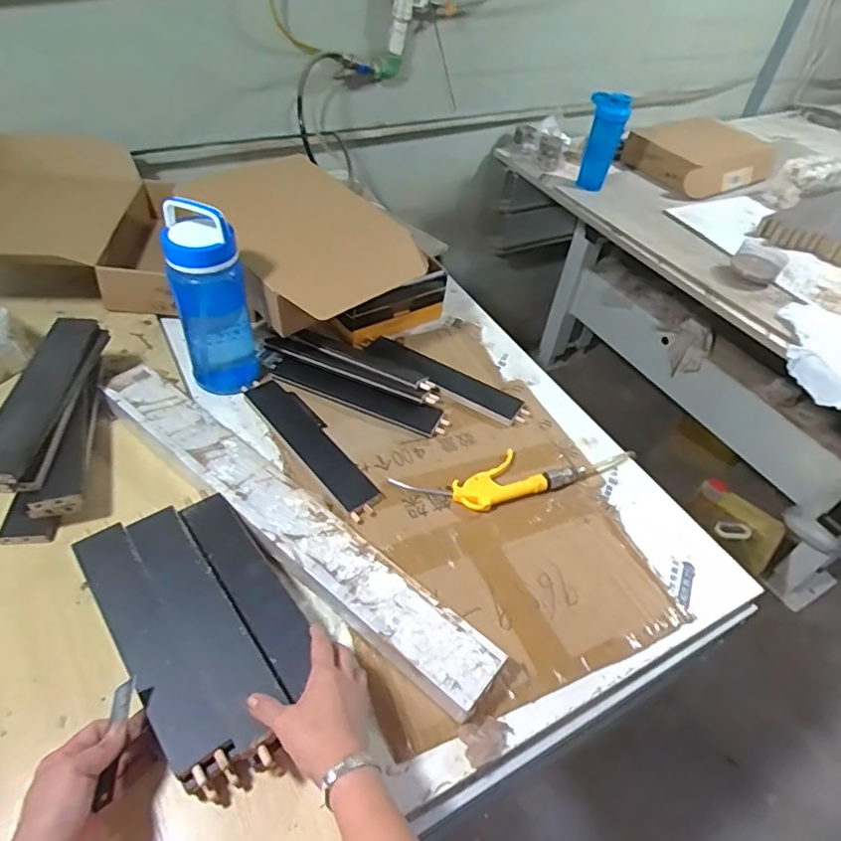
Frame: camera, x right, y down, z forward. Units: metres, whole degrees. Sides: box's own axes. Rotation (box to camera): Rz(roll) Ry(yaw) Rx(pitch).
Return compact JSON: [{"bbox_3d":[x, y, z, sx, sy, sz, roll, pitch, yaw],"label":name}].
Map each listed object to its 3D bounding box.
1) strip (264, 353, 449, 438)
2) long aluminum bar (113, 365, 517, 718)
[{"bbox_3d":[-0.109,-0.044,0.921,0.315,0.013,0.055,19,48,12],"label":"strip"},{"bbox_3d":[-0.177,0.111,0.713,0.633,0.033,0.085,33,52,23],"label":"long aluminum bar"}]

